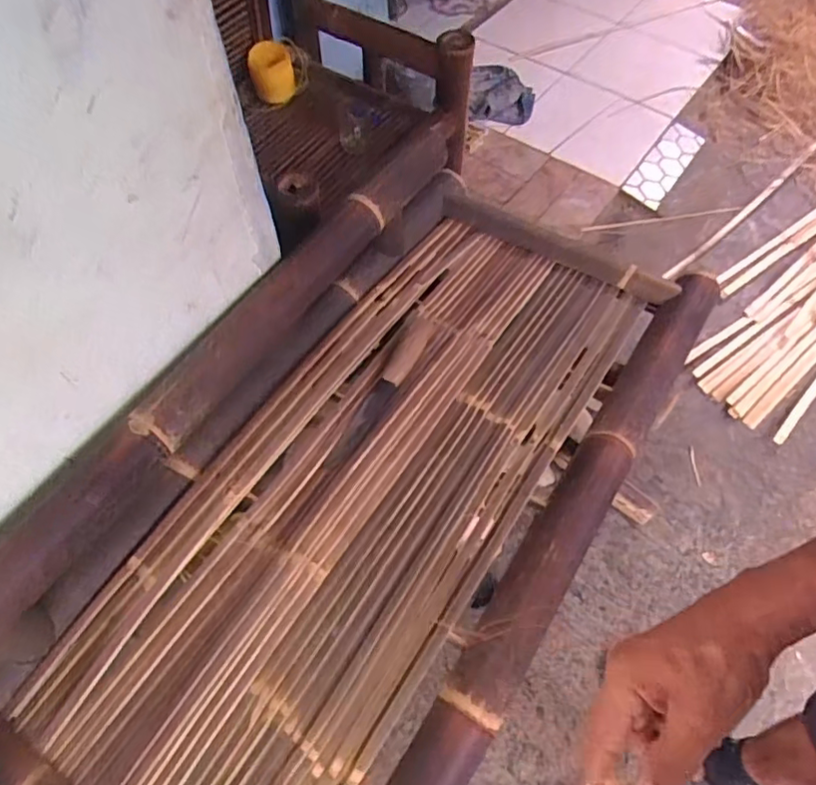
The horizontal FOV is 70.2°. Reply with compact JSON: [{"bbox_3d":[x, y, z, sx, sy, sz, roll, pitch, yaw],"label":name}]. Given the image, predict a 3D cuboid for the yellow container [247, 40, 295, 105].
[{"bbox_3d":[-0.296,-0.701,1.256,0.095,0.086,0.096,-12,58,-6],"label":"yellow container"}]

